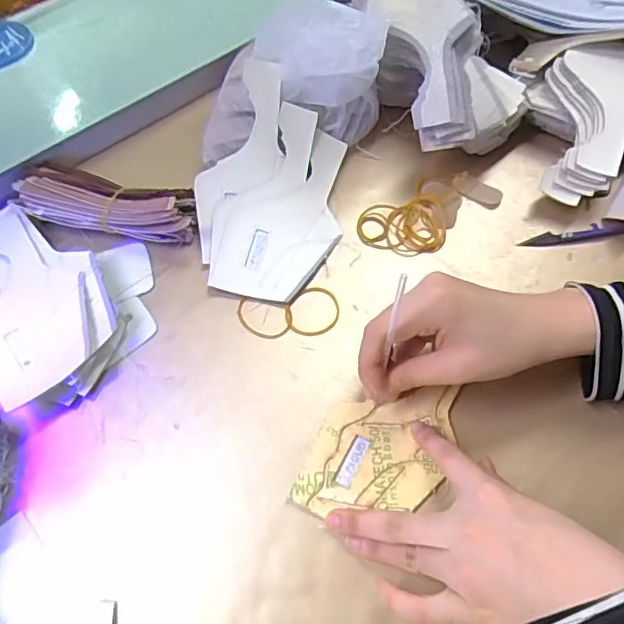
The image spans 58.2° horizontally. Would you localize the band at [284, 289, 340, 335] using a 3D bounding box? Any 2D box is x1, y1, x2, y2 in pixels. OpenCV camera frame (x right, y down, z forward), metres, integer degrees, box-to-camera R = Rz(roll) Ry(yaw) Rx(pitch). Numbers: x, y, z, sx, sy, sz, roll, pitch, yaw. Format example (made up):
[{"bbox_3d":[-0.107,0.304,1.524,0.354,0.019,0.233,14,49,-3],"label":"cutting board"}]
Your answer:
[{"bbox_3d":[0.001,0.000,0.431,0.043,0.004,0.040,0,63,1],"label":"band"}]

